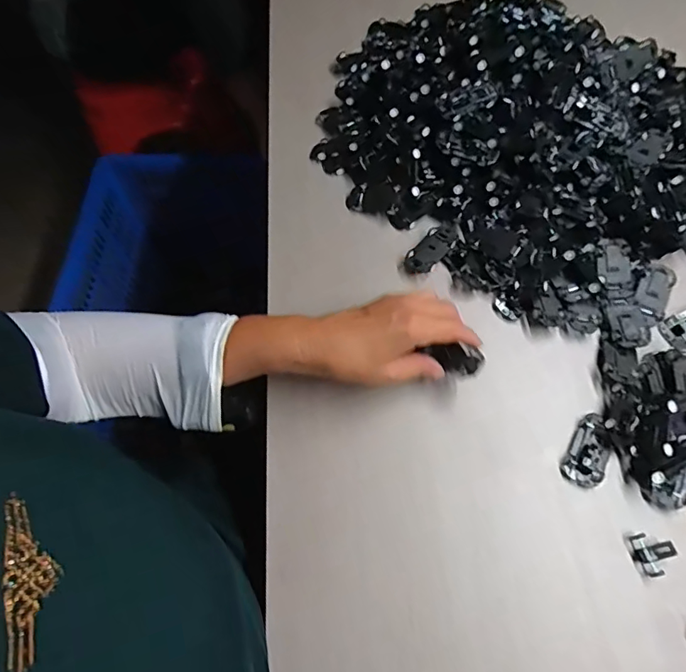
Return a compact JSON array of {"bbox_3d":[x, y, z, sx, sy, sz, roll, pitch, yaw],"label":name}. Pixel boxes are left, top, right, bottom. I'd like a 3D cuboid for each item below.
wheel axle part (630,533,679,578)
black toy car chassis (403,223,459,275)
[{"bbox_3d":[0.245,0.170,0.378,0.027,0.015,0.030,-17,65,-9],"label":"wheel axle part"},{"bbox_3d":[0.098,-0.094,0.511,0.033,0.018,0.072,40,70,17],"label":"black toy car chassis"}]

